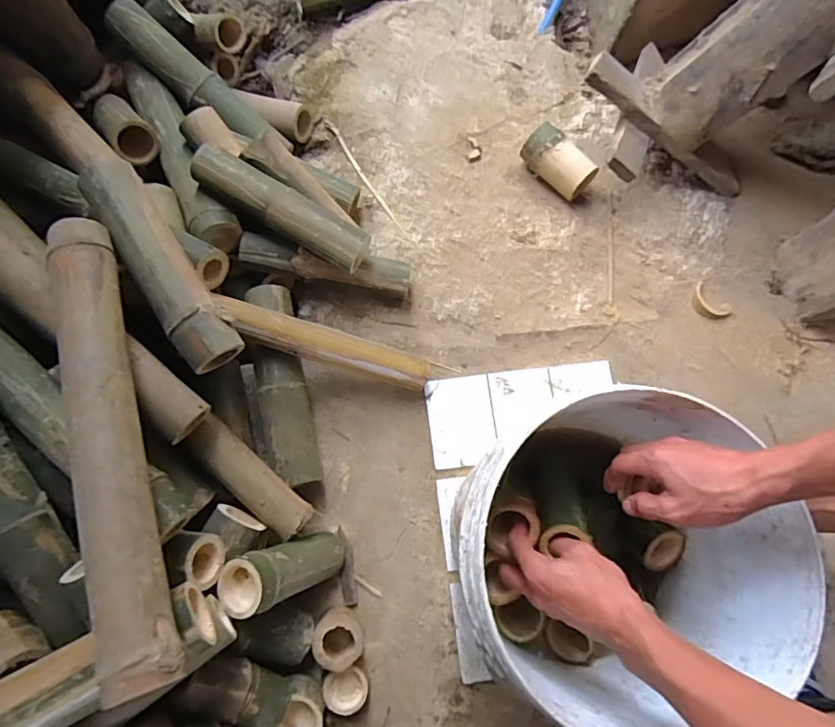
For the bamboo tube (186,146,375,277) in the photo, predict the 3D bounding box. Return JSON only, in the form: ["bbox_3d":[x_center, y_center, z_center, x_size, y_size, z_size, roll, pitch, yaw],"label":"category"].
[{"bbox_3d":[-0.201,-0.233,0.767,0.282,0.056,0.068,29,76,2],"label":"bamboo tube"}]

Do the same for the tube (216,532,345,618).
[{"bbox_3d":[-0.156,0.253,0.639,0.052,0.178,0.064,-32,72,27],"label":"tube"}]

